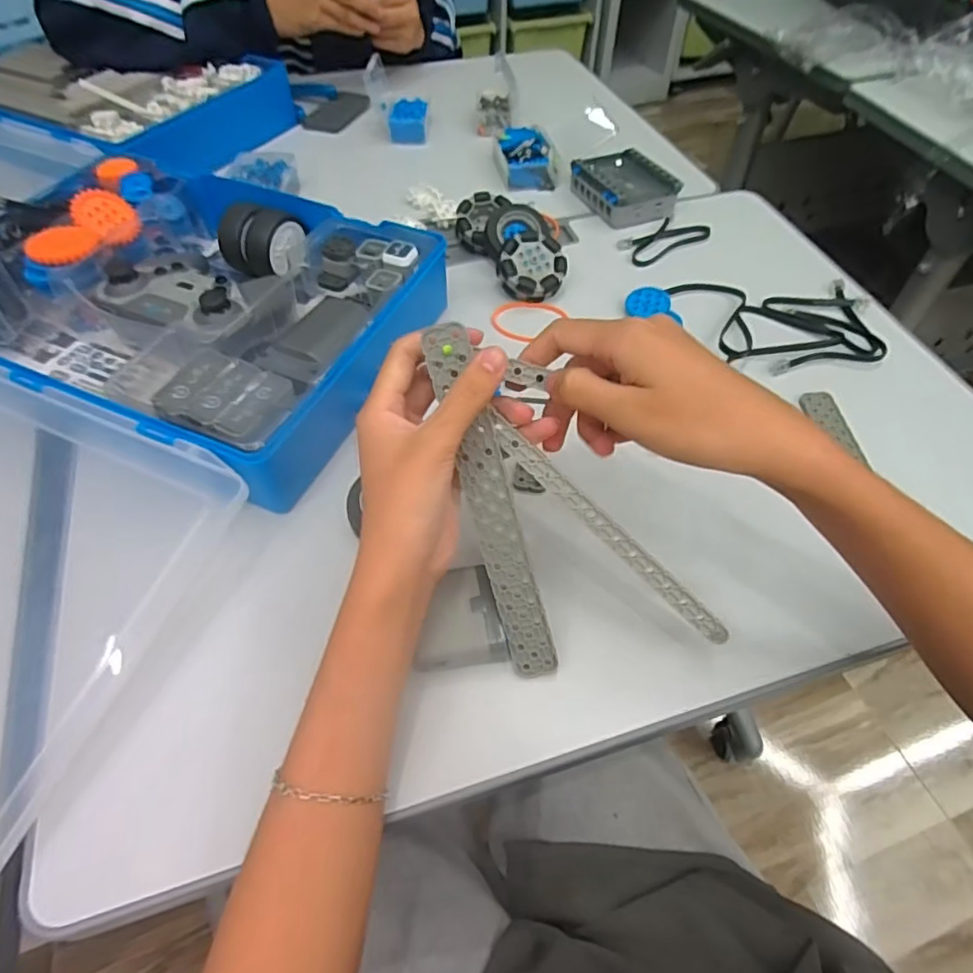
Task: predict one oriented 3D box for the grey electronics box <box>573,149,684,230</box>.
[{"bbox_3d":[0.151,-0.325,0.637,0.078,0.032,0.116,-22,57,-16],"label":"grey electronics box"}]

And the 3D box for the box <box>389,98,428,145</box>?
[{"bbox_3d":[-0.100,-0.467,0.750,0.049,0.034,0.062,-2,54,-2],"label":"box"}]

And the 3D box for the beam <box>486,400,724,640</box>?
[{"bbox_3d":[0.067,0.025,0.322,0.171,0.009,0.011,44,62,-1],"label":"beam"}]

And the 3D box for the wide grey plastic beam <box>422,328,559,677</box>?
[{"bbox_3d":[0.004,0.013,0.320,0.026,0.198,0.010,-18,12,-13],"label":"wide grey plastic beam"}]

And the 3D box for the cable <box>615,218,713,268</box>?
[{"bbox_3d":[0.183,-0.256,0.599,0.101,0.010,0.047,-27,58,-19],"label":"cable"}]

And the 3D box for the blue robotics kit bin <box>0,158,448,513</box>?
[{"bbox_3d":[-0.250,-0.150,0.480,0.352,0.074,0.266,20,56,14],"label":"blue robotics kit bin"}]

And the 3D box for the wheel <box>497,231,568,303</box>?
[{"bbox_3d":[0.041,-0.203,0.543,0.060,0.025,0.060,7,79,-4],"label":"wheel"}]

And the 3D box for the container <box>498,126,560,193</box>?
[{"bbox_3d":[0.046,-0.383,0.686,0.068,0.039,0.085,-3,54,-3],"label":"container"}]

